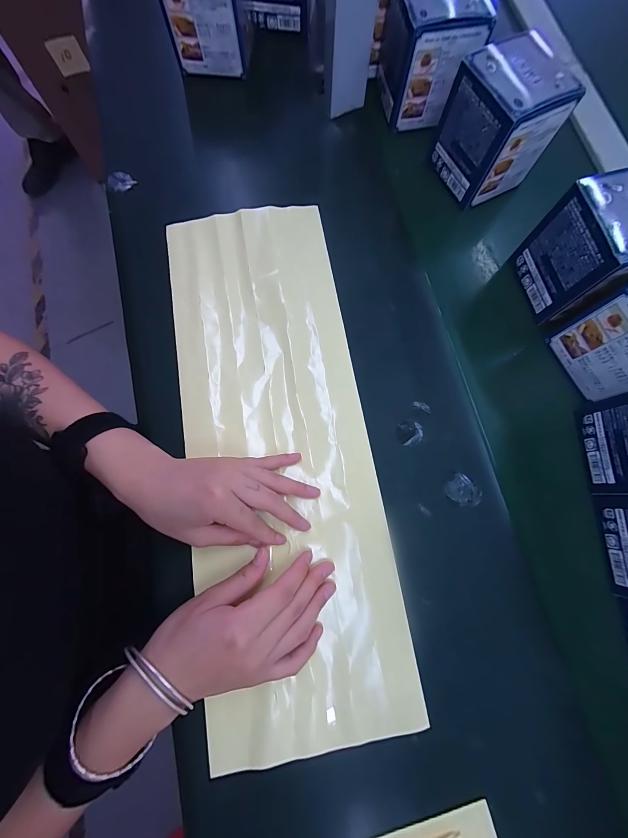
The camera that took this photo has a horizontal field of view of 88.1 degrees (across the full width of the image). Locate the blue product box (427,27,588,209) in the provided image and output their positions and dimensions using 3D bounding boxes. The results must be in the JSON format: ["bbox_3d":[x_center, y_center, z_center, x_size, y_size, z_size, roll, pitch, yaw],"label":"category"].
[{"bbox_3d":[0.179,-0.289,0.321,0.075,0.093,0.079,-27,77,-7],"label":"blue product box"}]

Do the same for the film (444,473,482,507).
[{"bbox_3d":[0.133,0.065,0.288,0.030,0.004,0.025,41,79,10],"label":"film"}]

